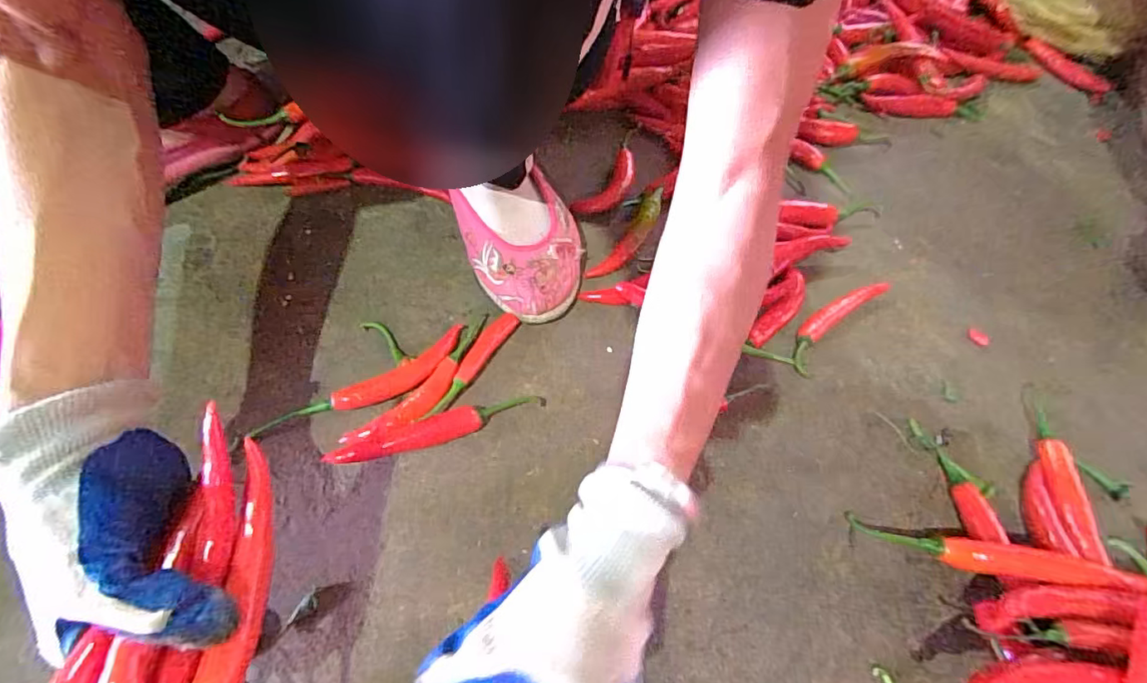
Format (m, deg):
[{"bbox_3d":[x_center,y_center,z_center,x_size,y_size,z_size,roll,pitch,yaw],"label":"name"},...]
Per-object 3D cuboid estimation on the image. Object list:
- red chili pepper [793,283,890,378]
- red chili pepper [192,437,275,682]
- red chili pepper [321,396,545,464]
[{"bbox_3d":[0.211,-0.016,0.444,0.133,0.023,0.027,-38,68,-24],"label":"red chili pepper"},{"bbox_3d":[-0.156,0.128,0.247,0.019,0.026,0.158,1,65,-4],"label":"red chili pepper"},{"bbox_3d":[-0.096,0.063,0.388,0.150,0.014,0.020,-13,60,-12],"label":"red chili pepper"}]

